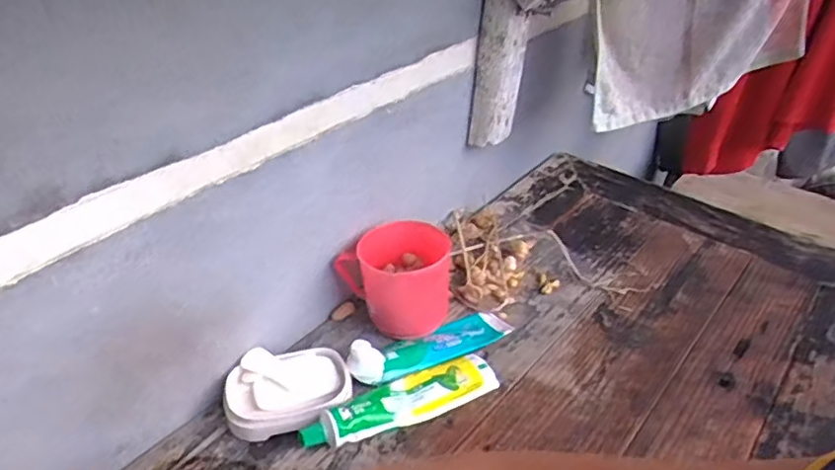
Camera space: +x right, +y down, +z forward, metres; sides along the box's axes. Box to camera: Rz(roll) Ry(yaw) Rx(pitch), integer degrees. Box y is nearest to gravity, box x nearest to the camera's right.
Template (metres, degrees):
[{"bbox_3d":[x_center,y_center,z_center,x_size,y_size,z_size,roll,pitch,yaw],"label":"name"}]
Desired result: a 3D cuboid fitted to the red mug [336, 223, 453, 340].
[{"bbox_3d":[-0.023,0.046,0.662,0.115,0.082,0.089,7,37,7],"label":"red mug"}]

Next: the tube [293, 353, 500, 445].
[{"bbox_3d":[-0.014,0.153,0.577,0.197,0.028,0.050,-14,40,-21],"label":"tube"}]

